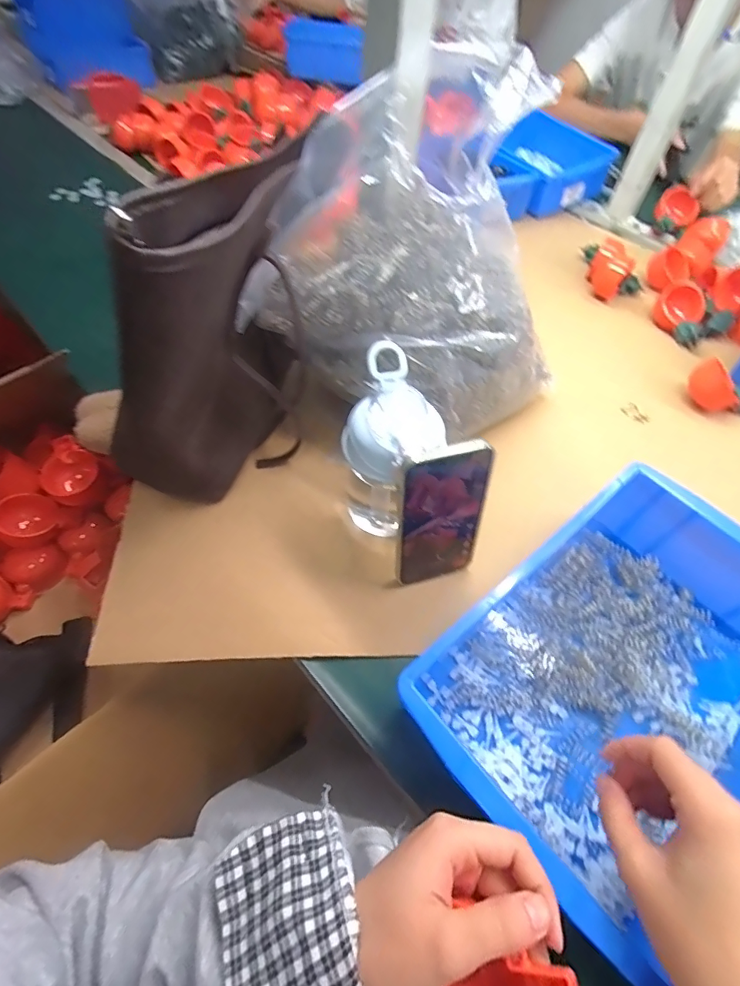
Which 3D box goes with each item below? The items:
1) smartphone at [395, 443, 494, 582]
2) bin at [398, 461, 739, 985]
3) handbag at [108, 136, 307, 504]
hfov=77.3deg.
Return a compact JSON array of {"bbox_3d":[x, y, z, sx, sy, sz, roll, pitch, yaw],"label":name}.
[{"bbox_3d":[0.058,0.023,0.376,0.071,0.145,0.007,-11,44,-12],"label":"smartphone"},{"bbox_3d":[0.191,0.135,0.342,0.279,0.082,0.204,-34,63,-23],"label":"bin"},{"bbox_3d":[-0.110,-0.126,0.395,0.078,0.259,0.216,17,56,8],"label":"handbag"}]

